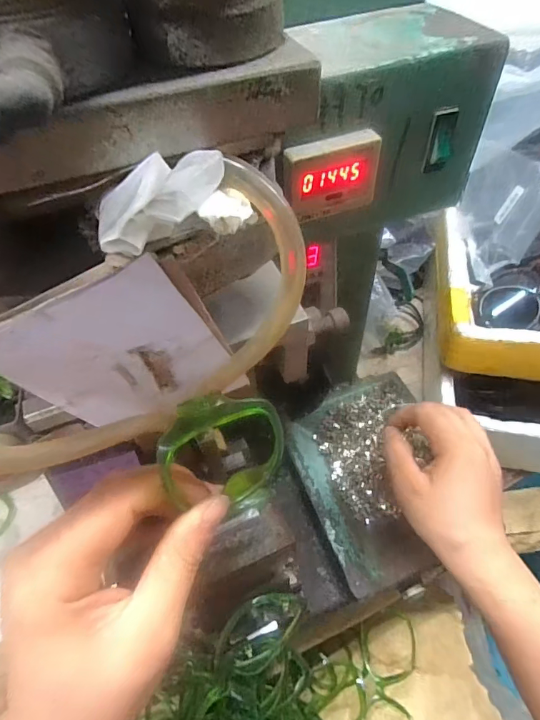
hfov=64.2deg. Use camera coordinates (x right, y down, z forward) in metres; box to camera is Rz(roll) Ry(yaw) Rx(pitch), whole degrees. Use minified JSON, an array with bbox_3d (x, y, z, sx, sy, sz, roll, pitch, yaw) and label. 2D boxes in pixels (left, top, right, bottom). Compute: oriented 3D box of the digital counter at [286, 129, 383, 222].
[{"bbox_3d":[0.030,-0.090,0.212,0.047,0.035,0.010,-20,54,-10],"label":"digital counter"}]

